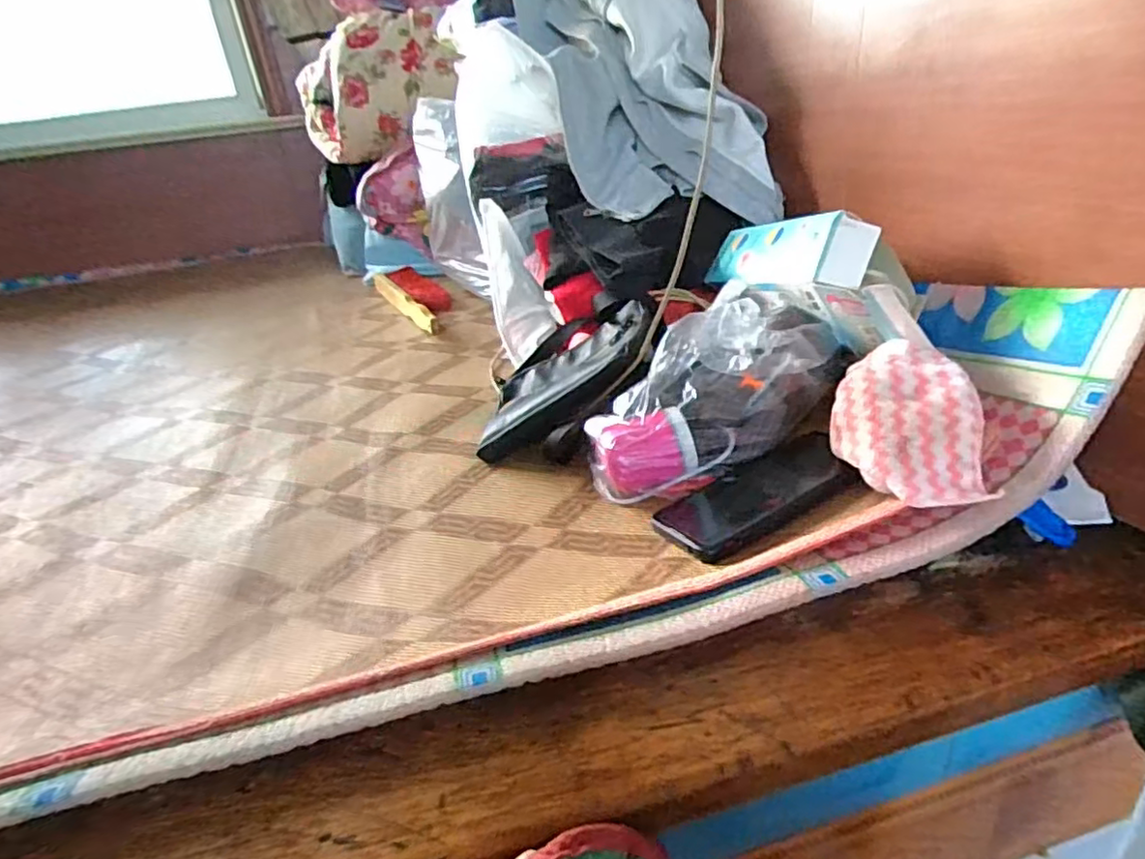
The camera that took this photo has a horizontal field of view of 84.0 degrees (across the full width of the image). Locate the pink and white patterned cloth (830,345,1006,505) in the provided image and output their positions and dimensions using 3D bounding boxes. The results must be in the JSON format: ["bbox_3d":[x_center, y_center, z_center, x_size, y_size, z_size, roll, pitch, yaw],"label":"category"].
[{"bbox_3d":[0.232,-0.011,0.447,0.088,0.024,0.139,-5,55,19],"label":"pink and white patterned cloth"}]

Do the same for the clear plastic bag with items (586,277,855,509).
[{"bbox_3d":[0.125,-0.034,0.543,0.227,0.128,0.117,-24,33,-29],"label":"clear plastic bag with items"}]

